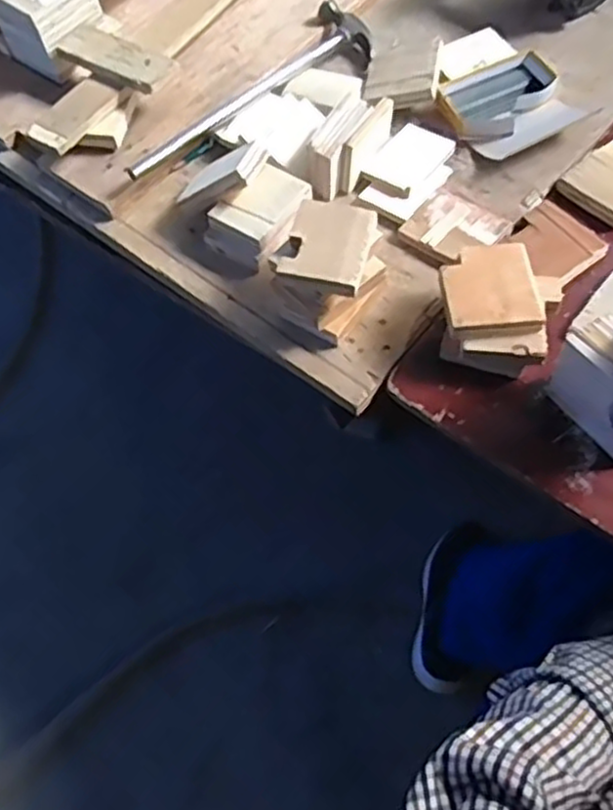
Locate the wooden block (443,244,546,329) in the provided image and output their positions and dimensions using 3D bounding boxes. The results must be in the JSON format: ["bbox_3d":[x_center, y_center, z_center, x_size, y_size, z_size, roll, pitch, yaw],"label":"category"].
[{"bbox_3d":[0.169,-0.110,0.664,0.087,0.014,0.092,-8,62,-2],"label":"wooden block"}]

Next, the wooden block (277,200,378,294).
[{"bbox_3d":[0.022,-0.151,0.671,0.075,0.015,0.097,13,64,9],"label":"wooden block"}]

